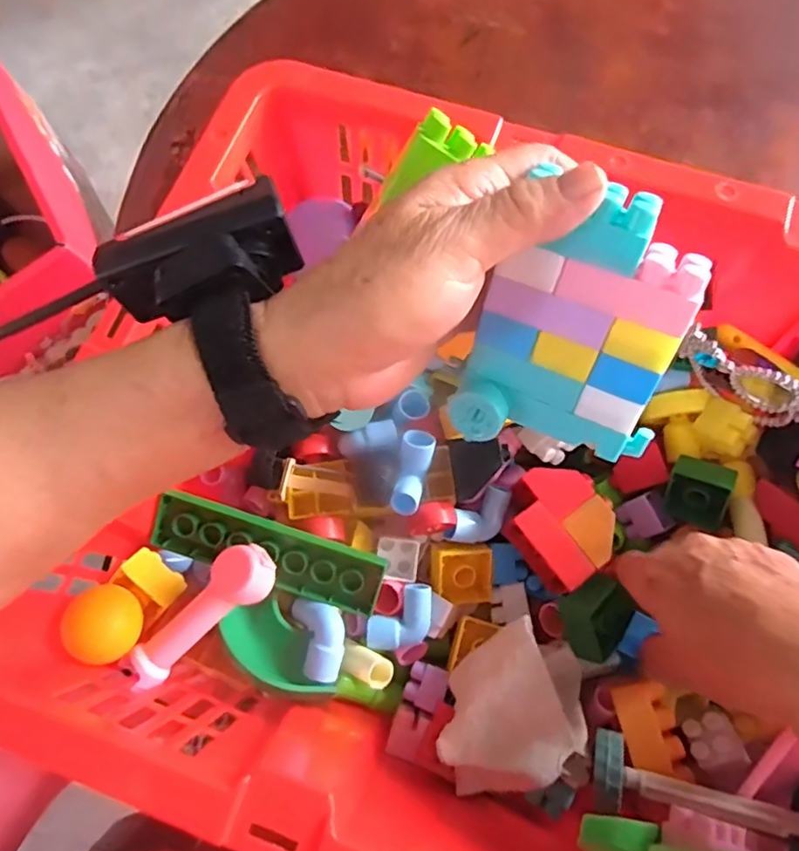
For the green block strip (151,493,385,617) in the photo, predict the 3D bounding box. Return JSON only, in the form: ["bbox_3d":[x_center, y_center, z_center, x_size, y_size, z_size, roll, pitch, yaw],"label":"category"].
[{"bbox_3d":[-0.071,0.070,0.332,0.125,0.021,0.032,18,73,6],"label":"green block strip"}]

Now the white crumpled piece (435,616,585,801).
[{"bbox_3d":[0.061,0.145,0.306,0.089,0.036,0.068,-30,75,-9],"label":"white crumpled piece"}]

